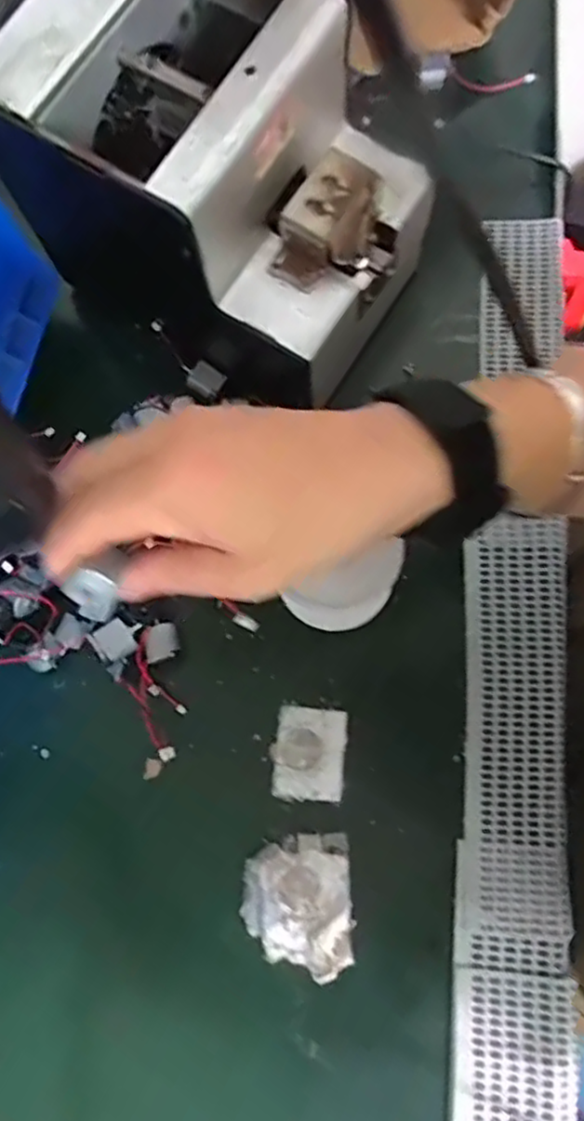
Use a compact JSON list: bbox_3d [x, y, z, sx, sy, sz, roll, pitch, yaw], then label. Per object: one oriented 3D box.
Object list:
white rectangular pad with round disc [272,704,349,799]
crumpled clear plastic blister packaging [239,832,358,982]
[{"bbox_3d":[0.009,0.102,0.363,0.037,0.005,0.047,6,79,7],"label":"white rectangular pad with round disc"},{"bbox_3d":[0.003,0.175,0.346,0.053,0.005,0.064,-6,77,5],"label":"crumpled clear plastic blister packaging"}]

